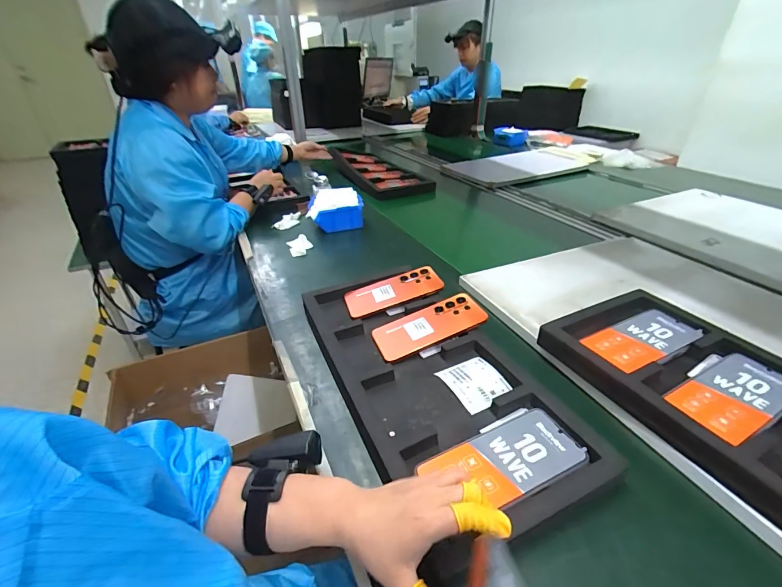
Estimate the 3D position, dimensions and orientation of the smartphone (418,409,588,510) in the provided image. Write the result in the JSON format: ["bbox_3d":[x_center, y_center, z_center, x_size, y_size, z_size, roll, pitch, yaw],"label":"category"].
[{"bbox_3d":[0.121,0.174,0.397,0.158,0.008,0.076,-13,34,-19],"label":"smartphone"}]

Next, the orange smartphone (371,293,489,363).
[{"bbox_3d":[0.058,0.049,0.588,0.171,0.010,0.080,-22,38,-10],"label":"orange smartphone"}]

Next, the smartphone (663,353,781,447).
[{"bbox_3d":[0.402,0.115,0.438,0.160,0.004,0.076,-16,35,-22],"label":"smartphone"}]

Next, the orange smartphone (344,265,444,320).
[{"bbox_3d":[0.004,-0.004,0.673,0.170,0.006,0.080,-21,42,-10],"label":"orange smartphone"}]

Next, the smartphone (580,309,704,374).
[{"bbox_3d":[0.348,0.062,0.524,0.158,0.008,0.075,-16,35,-22],"label":"smartphone"}]

